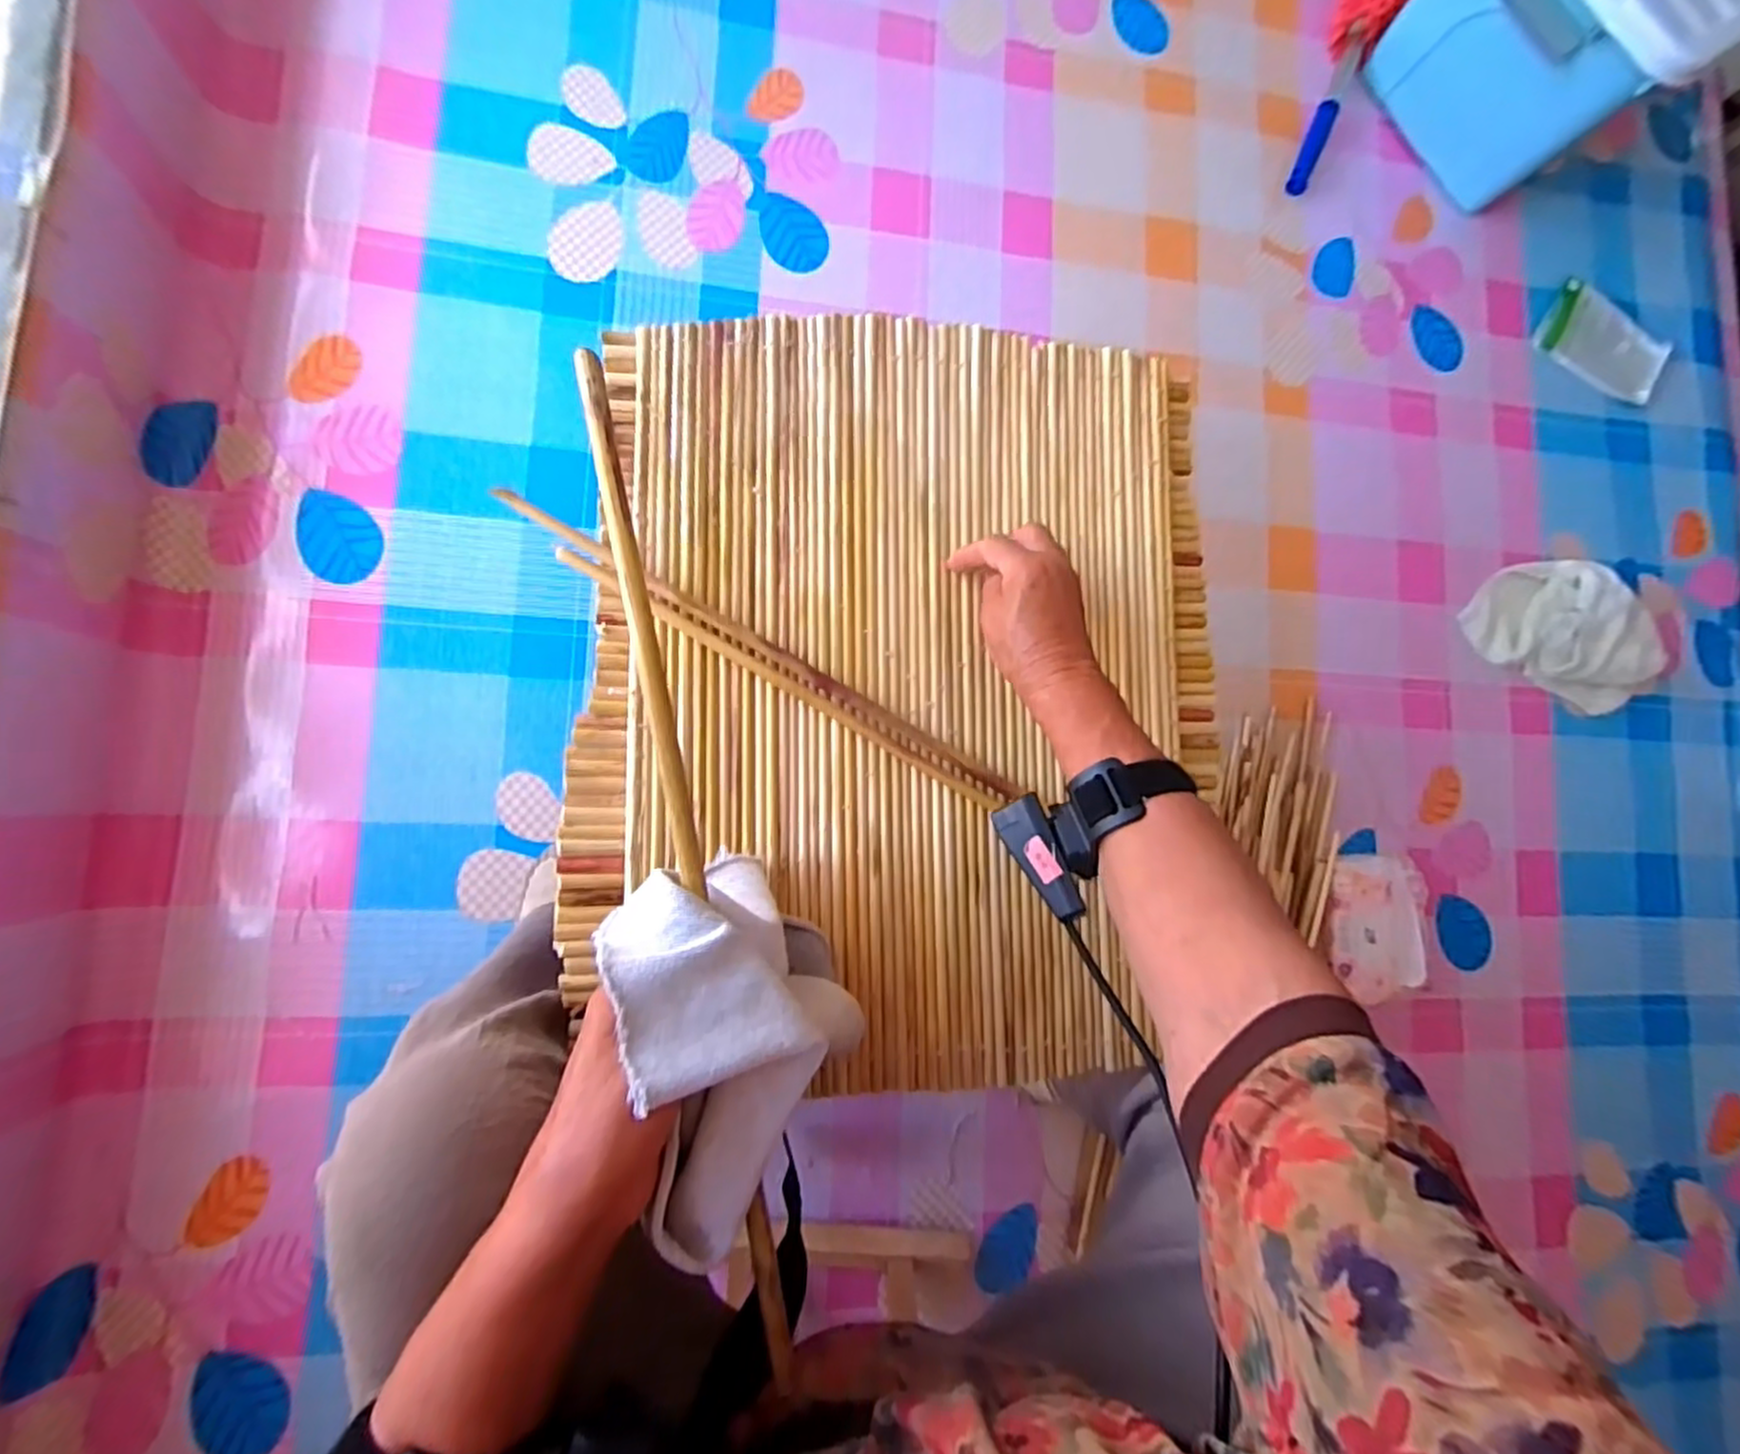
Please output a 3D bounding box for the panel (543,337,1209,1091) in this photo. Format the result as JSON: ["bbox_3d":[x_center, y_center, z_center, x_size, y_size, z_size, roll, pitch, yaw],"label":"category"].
[{"bbox_3d":[0.031,-0.027,0.499,0.416,0.014,0.493,4,84,-11],"label":"panel"}]

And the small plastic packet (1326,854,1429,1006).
[{"bbox_3d":[0.527,0.209,0.798,0.065,0.089,0.144,8,83,-10],"label":"small plastic packet"}]

